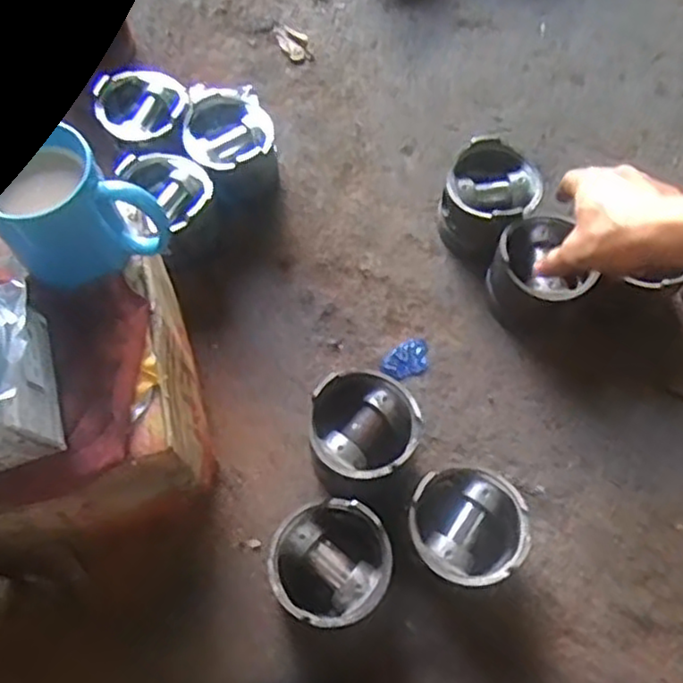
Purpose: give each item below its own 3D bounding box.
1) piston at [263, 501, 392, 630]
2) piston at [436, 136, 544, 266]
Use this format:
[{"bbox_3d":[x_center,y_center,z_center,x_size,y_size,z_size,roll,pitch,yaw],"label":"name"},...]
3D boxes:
[{"bbox_3d":[-0.009,0.182,0.570,0.093,0.087,0.090,0,65,0],"label":"piston"},{"bbox_3d":[0.150,-0.142,0.724,0.096,0.085,0.090,0,65,0],"label":"piston"}]

